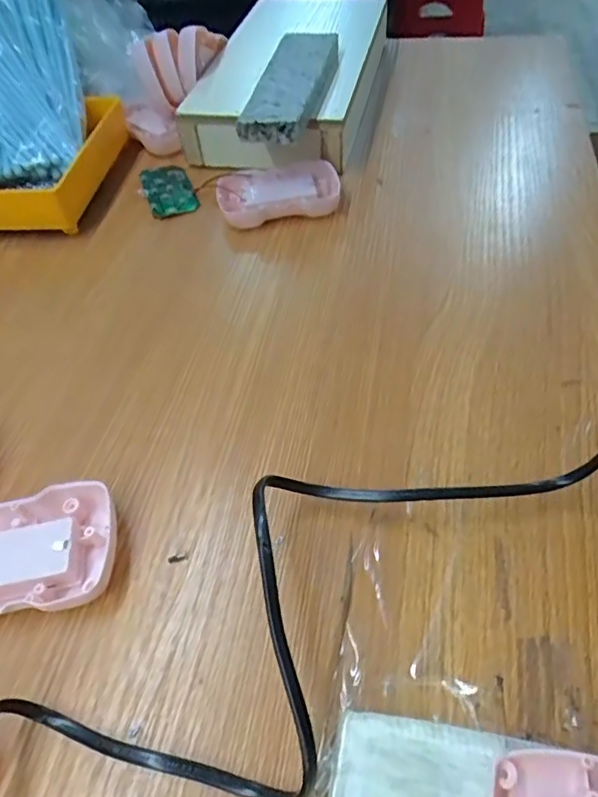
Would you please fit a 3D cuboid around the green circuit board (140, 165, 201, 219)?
[{"bbox_3d":[-0.103,-0.165,0.422,0.036,0.005,0.076,-19,53,-11],"label":"green circuit board"}]

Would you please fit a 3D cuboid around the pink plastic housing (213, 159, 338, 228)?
[{"bbox_3d":[-0.015,-0.149,0.390,0.087,0.021,0.049,-7,51,-2],"label":"pink plastic housing"}]

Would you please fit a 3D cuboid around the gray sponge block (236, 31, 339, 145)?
[{"bbox_3d":[-0.005,-0.240,0.405,0.050,0.018,0.148,9,53,11],"label":"gray sponge block"}]

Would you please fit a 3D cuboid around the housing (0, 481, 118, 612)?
[{"bbox_3d":[-0.126,0.068,0.235,0.085,0.015,0.059,-10,51,-4],"label":"housing"}]

